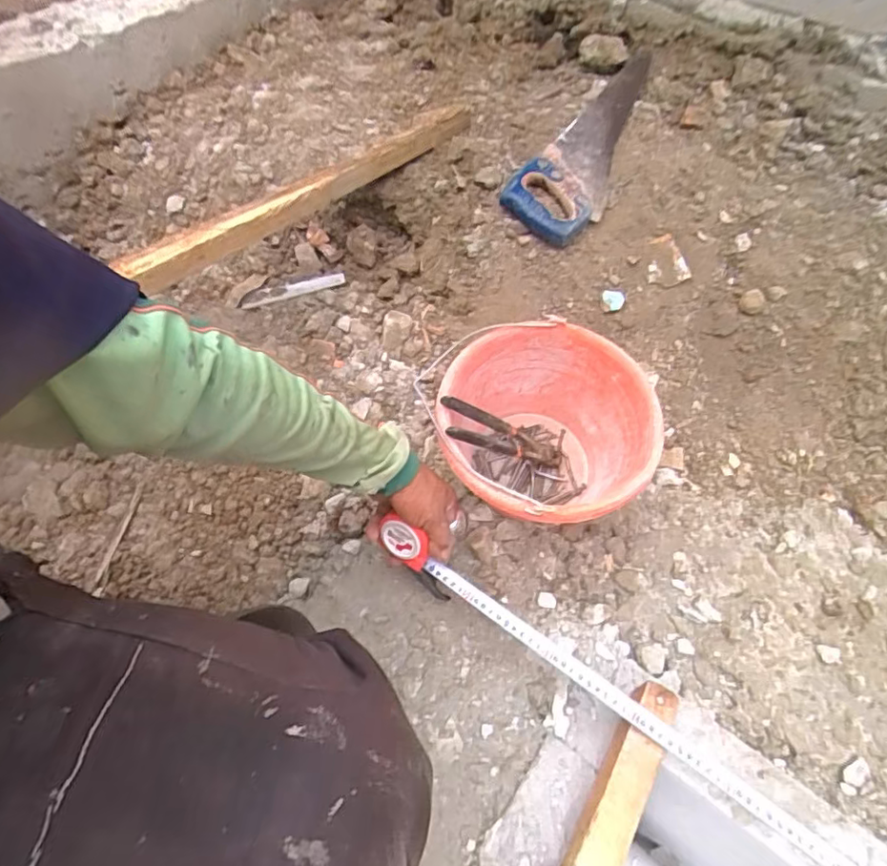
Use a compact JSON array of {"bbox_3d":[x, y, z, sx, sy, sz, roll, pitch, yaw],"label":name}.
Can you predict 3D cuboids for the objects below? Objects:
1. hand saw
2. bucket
[{"bbox_3d":[0.262,-0.473,0.921,0.132,0.030,0.489,36,63,5],"label":"hand saw"},{"bbox_3d":[0.113,0.016,0.669,0.229,0.172,0.229,1,56,-2],"label":"bucket"}]

